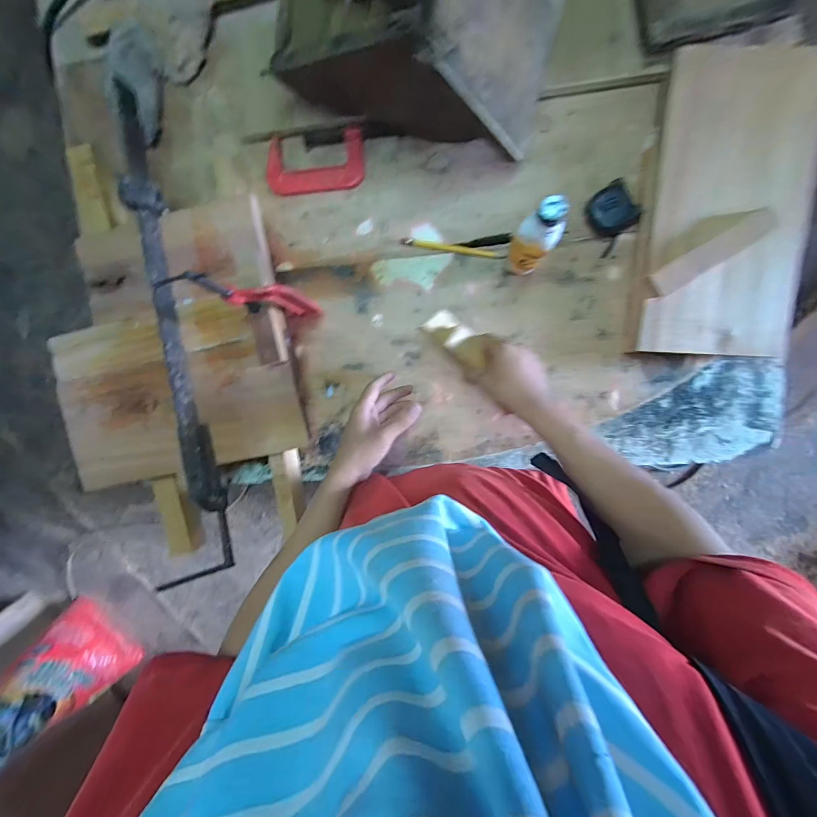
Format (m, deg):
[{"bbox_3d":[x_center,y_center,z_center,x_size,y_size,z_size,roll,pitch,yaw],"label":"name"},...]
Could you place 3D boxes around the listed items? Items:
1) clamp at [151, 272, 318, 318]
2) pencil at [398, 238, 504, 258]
[{"bbox_3d":[-0.210,-0.160,0.536,0.122,0.258,0.025,-1,94,8],"label":"clamp"},{"bbox_3d":[0.074,-0.273,0.626,0.179,0.010,0.011,12,99,4],"label":"pencil"}]

